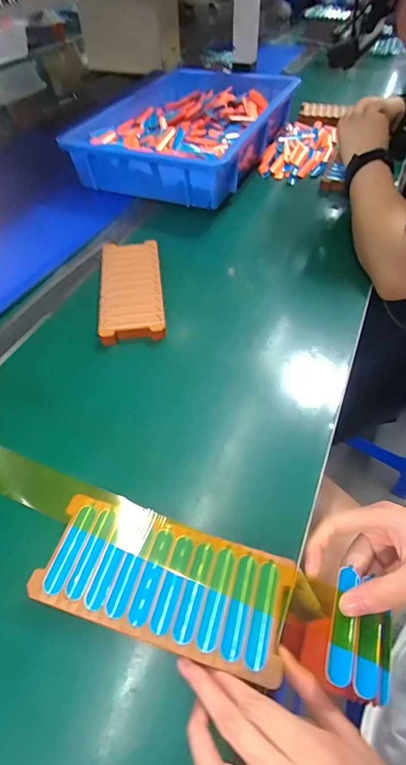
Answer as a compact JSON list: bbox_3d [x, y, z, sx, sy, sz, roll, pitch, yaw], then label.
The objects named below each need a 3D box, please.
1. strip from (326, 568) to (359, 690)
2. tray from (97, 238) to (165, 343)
[{"bbox_3d":[0.085,0.145,0.220,0.015,0.004,0.060,15,55,10],"label":"strip"},{"bbox_3d":[-0.089,-0.116,0.457,0.075,0.022,0.169,-7,53,-3],"label":"tray"}]

